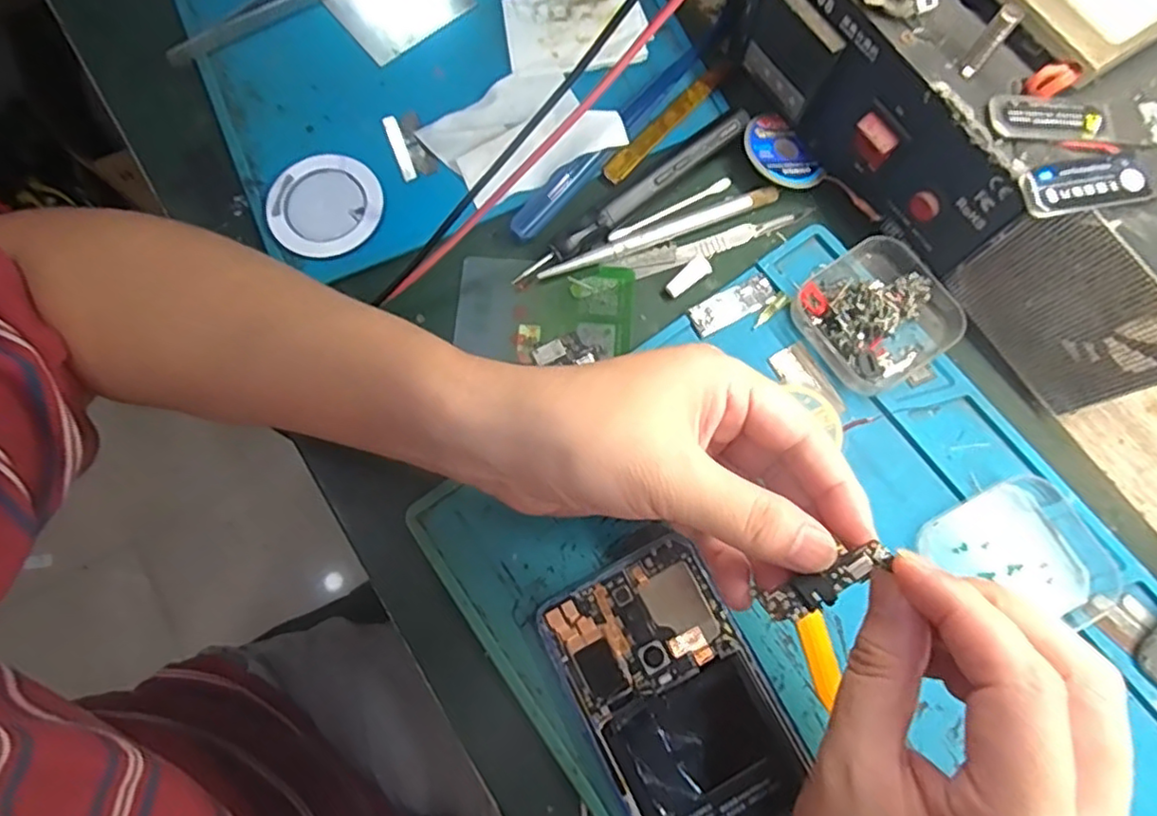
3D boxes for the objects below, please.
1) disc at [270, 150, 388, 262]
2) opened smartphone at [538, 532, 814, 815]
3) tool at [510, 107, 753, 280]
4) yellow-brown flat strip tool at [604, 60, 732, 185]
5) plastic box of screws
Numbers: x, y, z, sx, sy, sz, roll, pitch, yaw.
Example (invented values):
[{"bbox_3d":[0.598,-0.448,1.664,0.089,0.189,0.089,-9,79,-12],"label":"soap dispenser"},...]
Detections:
[{"bbox_3d":[-0.128,-0.103,0.325,0.054,0.005,0.054,0,75,1],"label":"disc"},{"bbox_3d":[0.048,0.136,0.258,0.070,0.010,0.155,-27,76,-6],"label":"opened smartphone"},{"bbox_3d":[0.028,-0.104,0.320,0.141,0.013,0.011,-38,78,-9],"label":"tool"},{"bbox_3d":[0.046,-0.150,0.338,0.011,0.008,0.088,42,80,11],"label":"yellow-brown flat strip tool"},{"bbox_3d":[0.140,-0.044,0.299,0.065,0.021,0.063,-40,78,-9],"label":"plastic box of screws"}]

